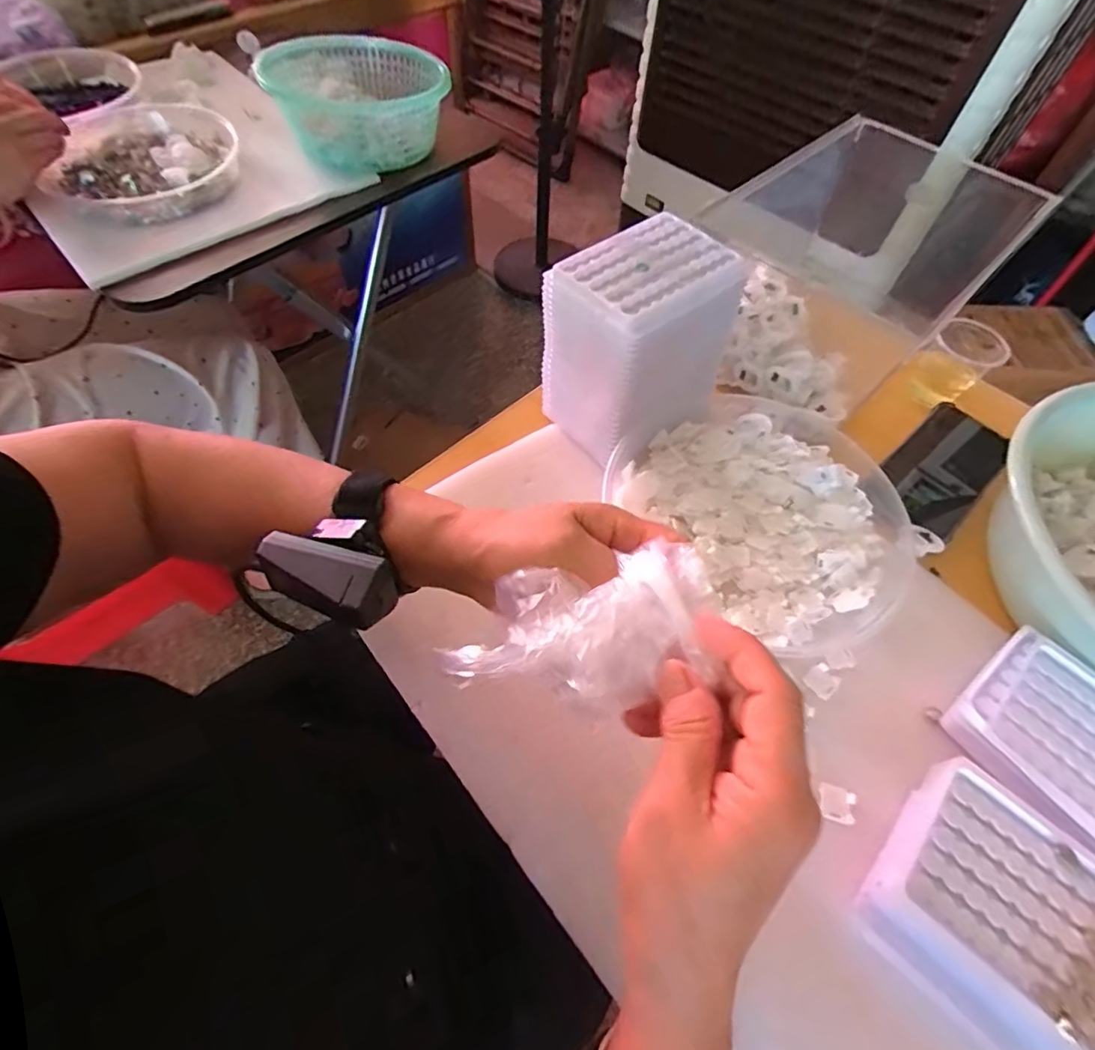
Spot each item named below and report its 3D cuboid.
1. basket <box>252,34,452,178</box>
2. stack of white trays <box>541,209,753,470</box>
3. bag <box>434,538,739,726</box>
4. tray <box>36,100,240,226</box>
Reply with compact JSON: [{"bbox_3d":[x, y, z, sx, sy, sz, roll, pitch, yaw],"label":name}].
[{"bbox_3d":[-0.251,-0.567,0.729,0.223,0.080,0.198,-19,62,-13],"label":"basket"},{"bbox_3d":[0.077,-0.146,0.446,0.124,0.140,0.110,-31,66,-18],"label":"stack of white trays"},{"bbox_3d":[0.014,0.050,0.242,0.118,0.028,0.064,-6,61,-6],"label":"bag"},{"bbox_3d":[-0.500,-0.456,0.677,0.209,0.041,0.222,1,61,-2],"label":"tray"}]

